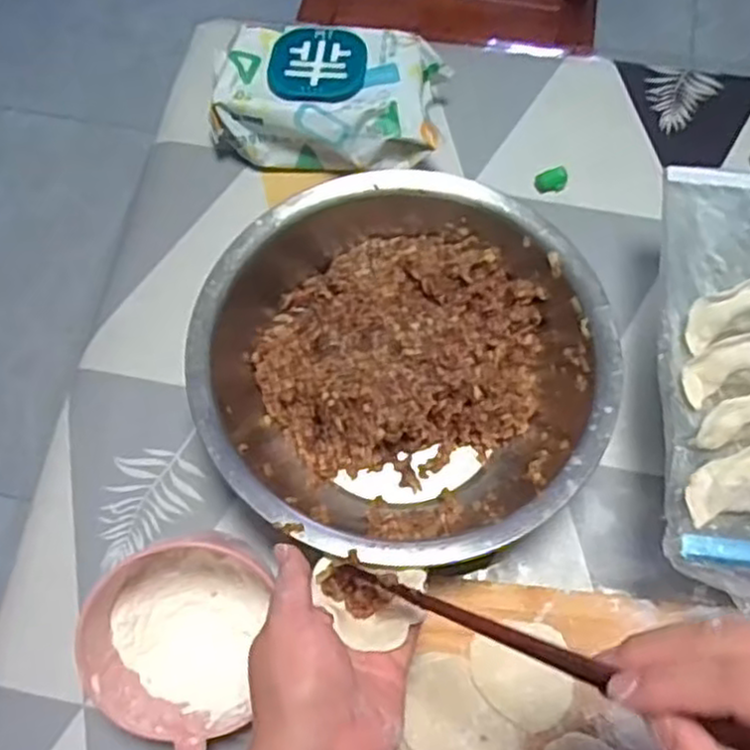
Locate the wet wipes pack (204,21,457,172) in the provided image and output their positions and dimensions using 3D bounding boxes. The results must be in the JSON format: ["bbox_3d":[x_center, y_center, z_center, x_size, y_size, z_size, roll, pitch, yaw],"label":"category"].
[{"bbox_3d":[-0.039,-0.234,0.624,0.181,0.062,0.111,2,68,2],"label":"wet wipes pack"}]

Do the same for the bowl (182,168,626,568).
[{"bbox_3d":[0.015,-0.006,0.513,0.261,0.099,0.268,0,68,1],"label":"bowl"}]

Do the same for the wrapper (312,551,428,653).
[{"bbox_3d":[0.000,0.121,0.405,0.058,0.019,0.049,-8,69,-6],"label":"wrapper"}]

